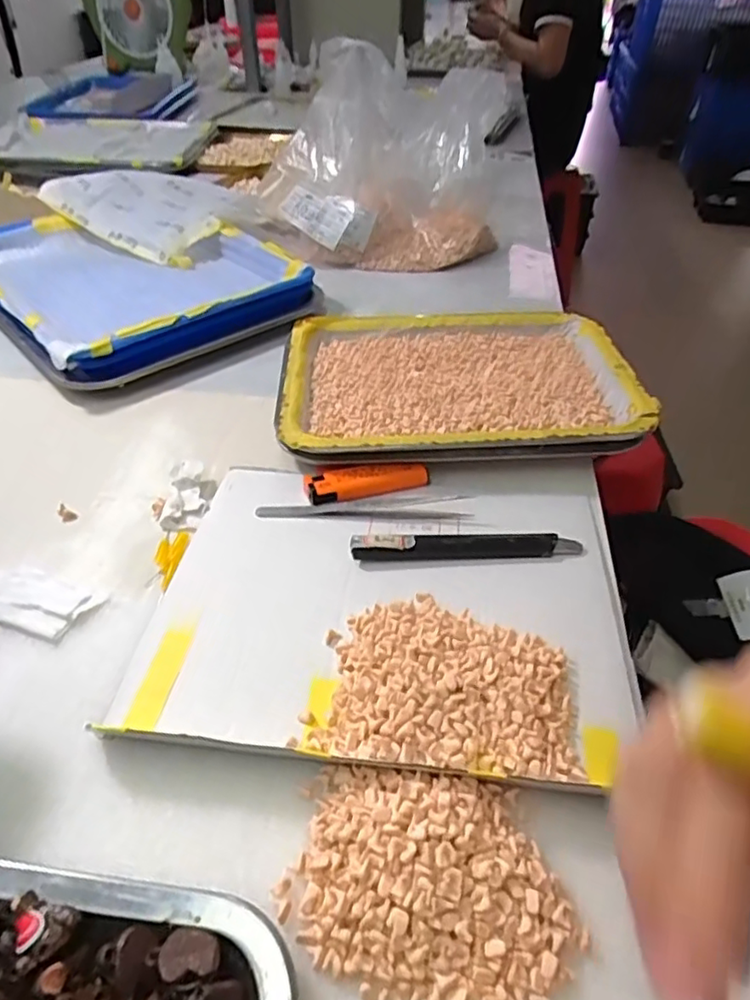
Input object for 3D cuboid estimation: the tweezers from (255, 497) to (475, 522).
[{"bbox_3d":[-0.007,0.007,0.393,0.133,0.010,0.016,0,42,0],"label":"tweezers"}]

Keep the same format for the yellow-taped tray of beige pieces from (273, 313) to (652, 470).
[{"bbox_3d":[0.061,-0.092,0.479,0.254,0.031,0.196,2,42,1],"label":"yellow-taped tray of beige pieces"}]

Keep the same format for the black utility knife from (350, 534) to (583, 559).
[{"bbox_3d":[0.054,0.027,0.366,0.134,0.015,0.015,-2,42,-3],"label":"black utility knife"}]

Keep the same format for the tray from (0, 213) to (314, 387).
[{"bbox_3d":[-0.247,-0.227,0.620,0.242,0.043,0.326,-31,51,-30],"label":"tray"}]

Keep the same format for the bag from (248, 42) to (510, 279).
[{"bbox_3d":[0.010,-0.392,0.717,0.259,0.152,0.228,4,42,4],"label":"bag"}]

